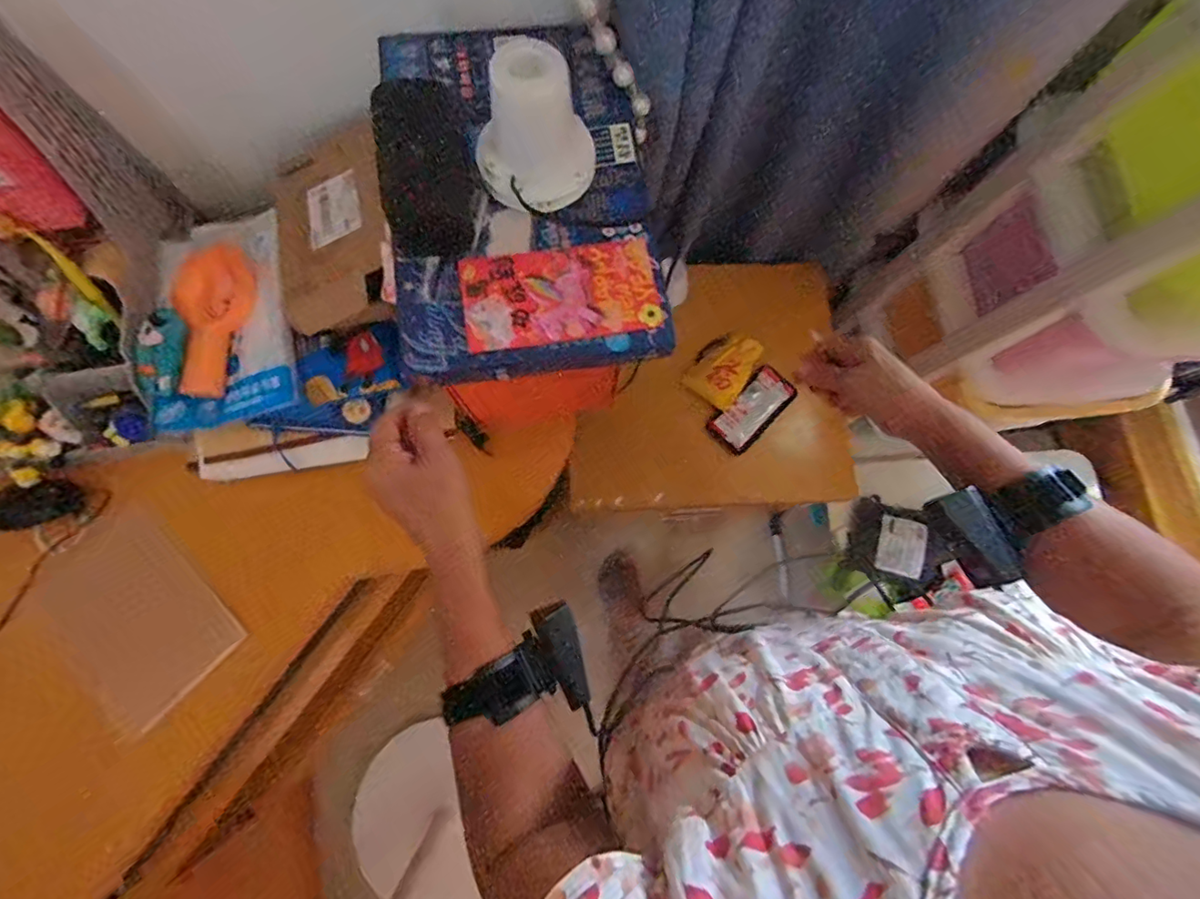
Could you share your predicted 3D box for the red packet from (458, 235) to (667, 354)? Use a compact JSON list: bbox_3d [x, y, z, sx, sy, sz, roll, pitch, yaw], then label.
[{"bbox_3d":[-0.033,-0.138,0.463,0.169,0.006,0.087,-10,75,-5],"label":"red packet"}]

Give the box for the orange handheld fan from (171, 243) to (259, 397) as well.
[{"bbox_3d":[-0.390,-0.134,0.544,0.075,0.027,0.151,-9,78,-3],"label":"orange handheld fan"}]

